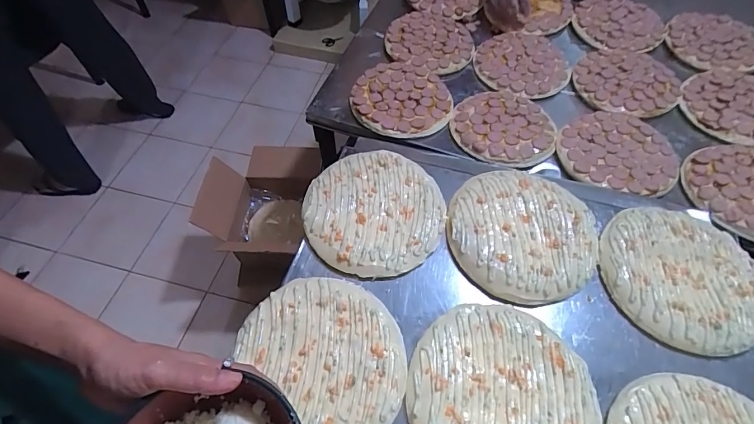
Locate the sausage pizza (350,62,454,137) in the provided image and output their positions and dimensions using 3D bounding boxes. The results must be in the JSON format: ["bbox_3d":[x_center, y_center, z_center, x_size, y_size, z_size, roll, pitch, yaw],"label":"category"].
[{"bbox_3d":[0.048,-0.224,0.768,0.182,0.036,0.190,0,58,0],"label":"sausage pizza"}]

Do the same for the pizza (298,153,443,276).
[{"bbox_3d":[-0.004,-0.005,0.554,0.196,0.022,0.192,3,58,2],"label":"pizza"}]

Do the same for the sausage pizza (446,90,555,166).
[{"bbox_3d":[0.246,-0.171,0.737,0.189,0.014,0.194,16,59,10],"label":"sausage pizza"}]

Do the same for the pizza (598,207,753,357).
[{"bbox_3d":[0.400,0.080,0.502,0.194,0.018,0.186,-1,60,1],"label":"pizza"}]

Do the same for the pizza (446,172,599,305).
[{"bbox_3d":[0.203,0.030,0.535,0.196,0.035,0.187,0,58,0],"label":"pizza"}]

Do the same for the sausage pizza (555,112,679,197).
[{"bbox_3d":[0.440,-0.107,0.699,0.200,0.027,0.189,0,58,0],"label":"sausage pizza"}]

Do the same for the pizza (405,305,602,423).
[{"bbox_3d":[0.140,0.207,0.425,0.201,0.014,0.202,0,58,0],"label":"pizza"}]

